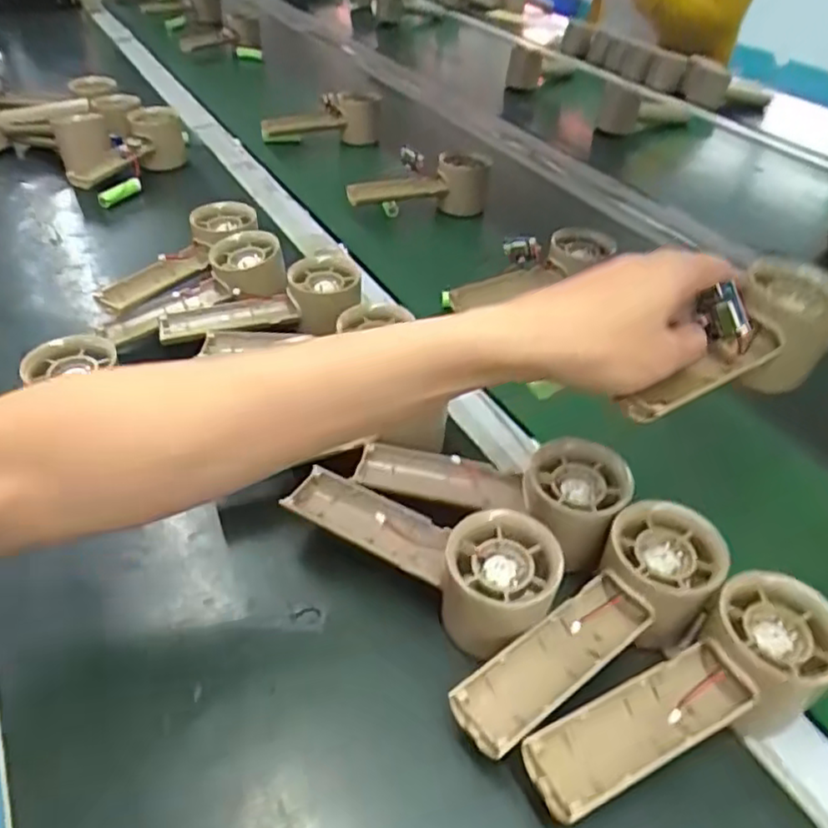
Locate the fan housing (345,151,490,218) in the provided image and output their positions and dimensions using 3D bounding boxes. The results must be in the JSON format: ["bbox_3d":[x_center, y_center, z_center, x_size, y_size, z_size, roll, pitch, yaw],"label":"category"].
[{"bbox_3d":[0.004,-0.255,0.741,0.158,0.059,0.066,-10,43,-13],"label":"fan housing"}]

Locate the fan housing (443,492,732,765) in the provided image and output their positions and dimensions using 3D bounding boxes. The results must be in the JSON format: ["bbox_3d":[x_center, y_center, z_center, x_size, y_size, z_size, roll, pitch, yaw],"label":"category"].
[{"bbox_3d":[0.088,0.103,0.324,0.160,0.034,0.053,-31,50,-21],"label":"fan housing"}]

